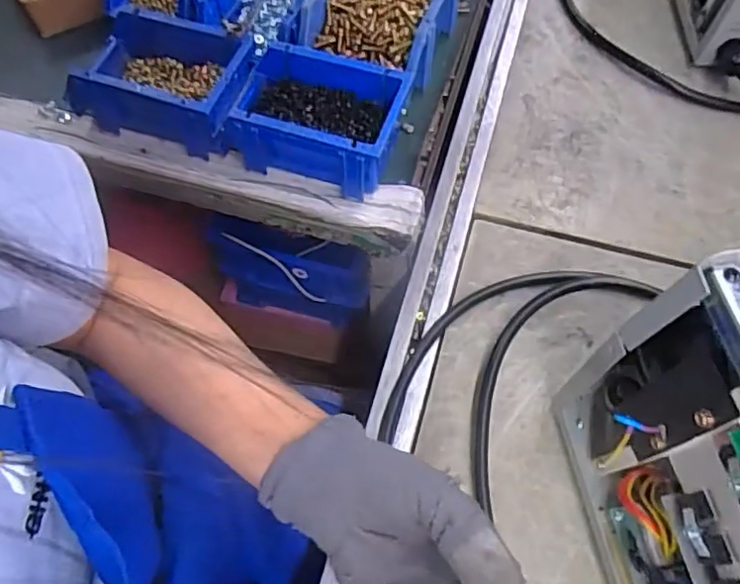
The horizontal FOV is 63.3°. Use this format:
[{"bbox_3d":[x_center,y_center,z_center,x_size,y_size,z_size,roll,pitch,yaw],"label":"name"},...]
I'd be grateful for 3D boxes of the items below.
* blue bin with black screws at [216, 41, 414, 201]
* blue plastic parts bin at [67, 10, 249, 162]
[{"bbox_3d":[-0.050,-0.157,0.548,0.151,0.070,0.097,16,65,8],"label":"blue bin with black screws"},{"bbox_3d":[-0.194,-0.199,0.569,0.157,0.069,0.097,16,65,8],"label":"blue plastic parts bin"}]

